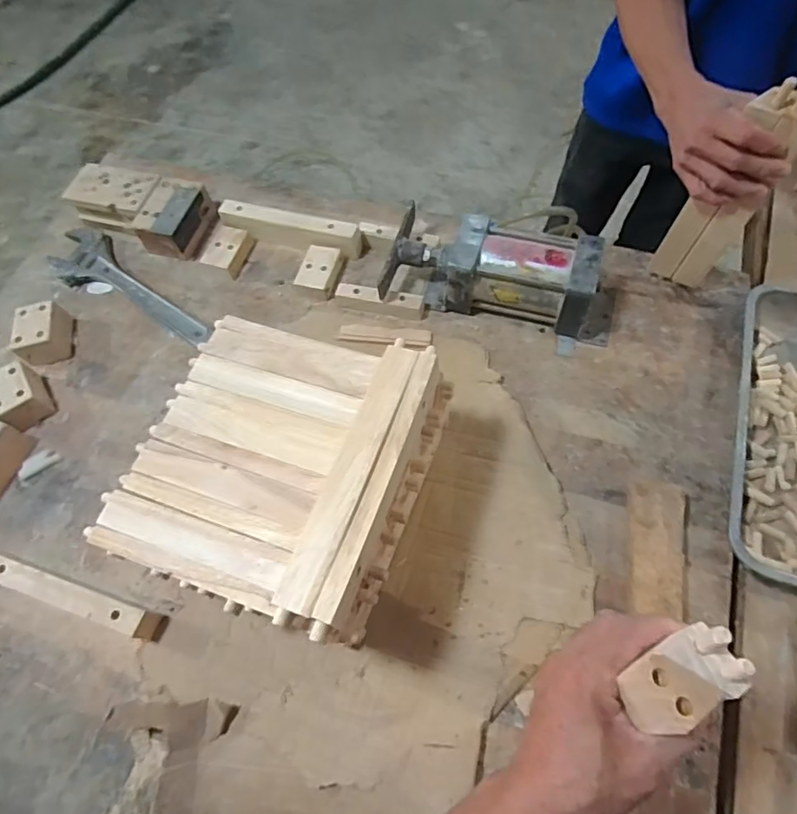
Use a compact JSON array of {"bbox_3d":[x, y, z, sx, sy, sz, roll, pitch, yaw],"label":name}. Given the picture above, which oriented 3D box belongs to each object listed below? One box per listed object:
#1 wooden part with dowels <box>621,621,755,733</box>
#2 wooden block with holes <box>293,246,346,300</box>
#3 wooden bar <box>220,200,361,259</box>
[{"bbox_3d":[0.168,0.158,0.316,0.062,0.050,0.040,-28,65,-11],"label":"wooden part with dowels"},{"bbox_3d":[-0.115,-0.199,0.796,0.055,0.029,0.076,15,66,12],"label":"wooden block with holes"},{"bbox_3d":[-0.164,-0.268,0.825,0.221,0.051,0.043,14,66,11],"label":"wooden bar"}]

